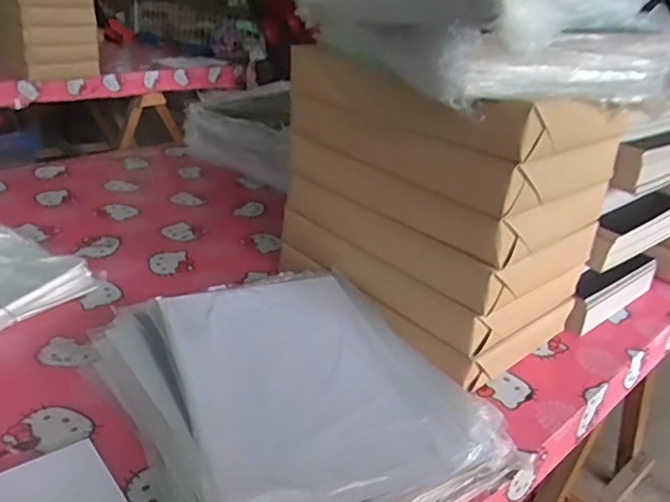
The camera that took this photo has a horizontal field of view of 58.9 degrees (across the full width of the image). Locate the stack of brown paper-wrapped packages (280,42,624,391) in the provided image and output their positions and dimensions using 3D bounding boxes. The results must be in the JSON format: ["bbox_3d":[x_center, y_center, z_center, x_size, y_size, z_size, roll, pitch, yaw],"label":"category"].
[{"bbox_3d":[0.146,-0.080,0.845,0.278,0.329,0.374,-17,34,-39],"label":"stack of brown paper-wrapped packages"}]

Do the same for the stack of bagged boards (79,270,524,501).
[{"bbox_3d":[-0.054,0.155,0.675,0.329,0.064,0.403,-13,31,-32],"label":"stack of bagged boards"}]

